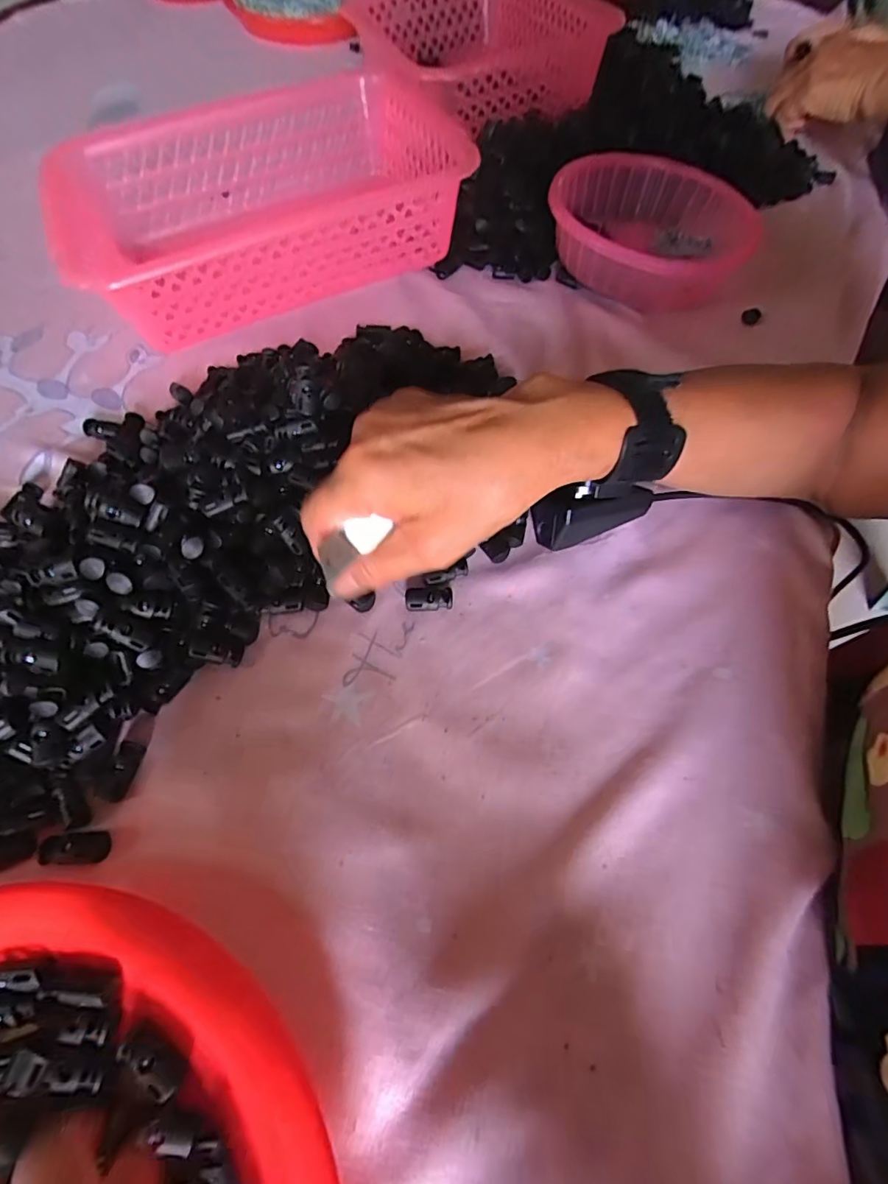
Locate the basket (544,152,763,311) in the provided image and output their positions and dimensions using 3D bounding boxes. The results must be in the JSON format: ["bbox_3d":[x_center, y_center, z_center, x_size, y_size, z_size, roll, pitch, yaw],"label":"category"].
[{"bbox_3d":[0.174,-0.307,0.451,0.169,0.059,0.155,1,61,-2],"label":"basket"}]

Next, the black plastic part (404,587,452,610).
[{"bbox_3d":[-0.009,0.004,0.306,0.028,0.011,0.011,-4,61,-4],"label":"black plastic part"}]

